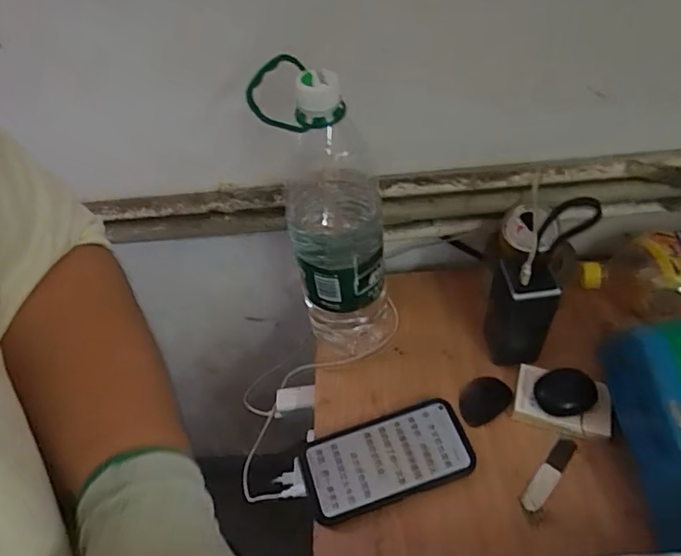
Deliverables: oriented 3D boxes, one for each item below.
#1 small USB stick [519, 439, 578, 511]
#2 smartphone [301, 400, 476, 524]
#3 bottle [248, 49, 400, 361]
[{"bbox_3d":[0.201,0.187,0.513,0.021,0.004,0.084,32,61,28],"label":"small USB stick"},{"bbox_3d":[0.045,0.179,0.528,0.163,0.012,0.079,-17,51,-6],"label":"smartphone"},{"bbox_3d":[-0.006,-0.055,0.518,0.102,0.316,0.115,-8,51,1],"label":"bottle"}]

